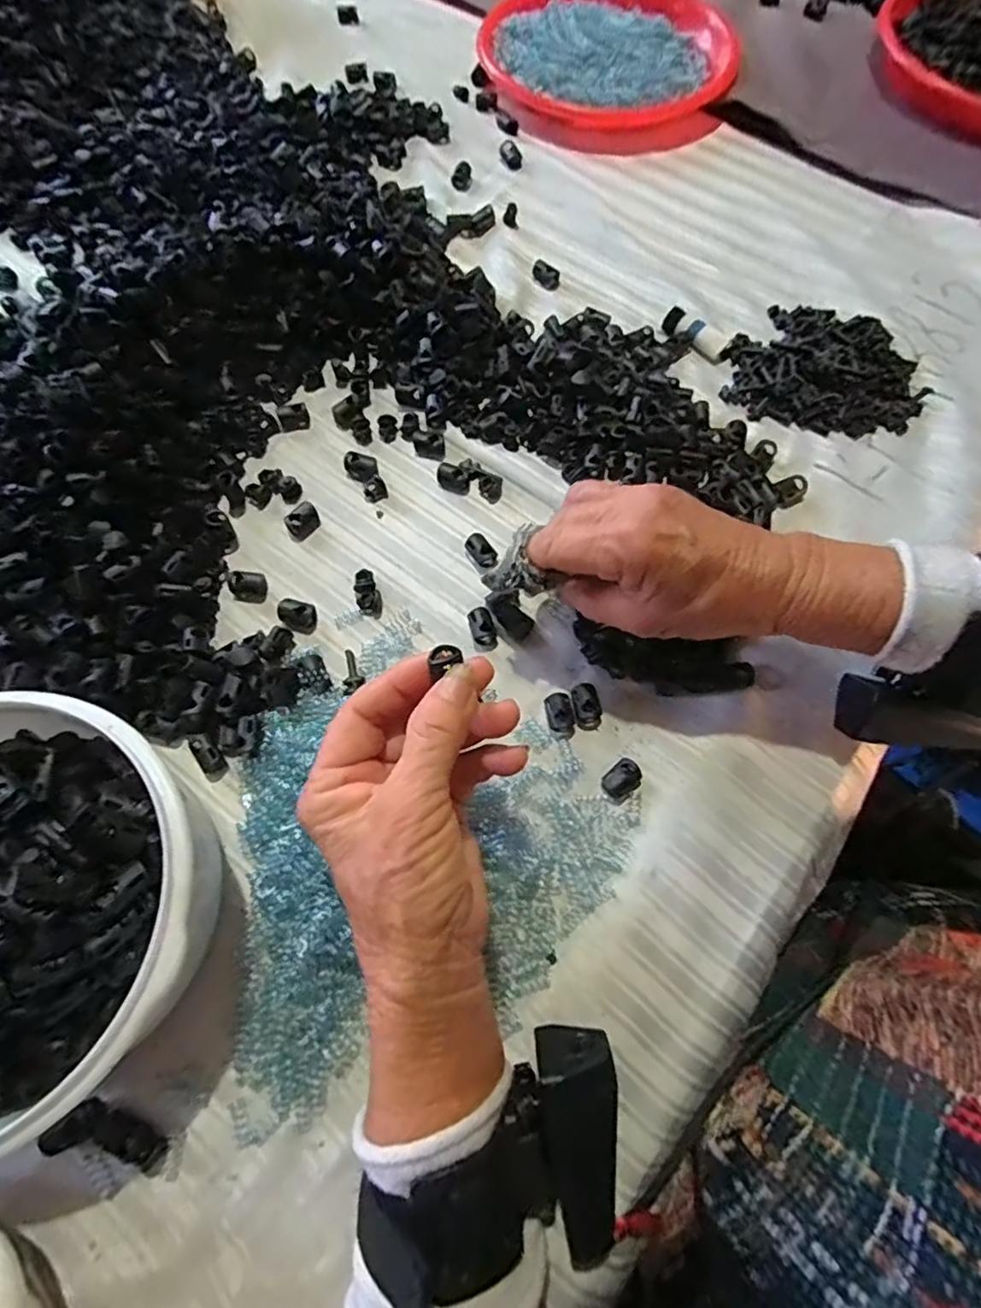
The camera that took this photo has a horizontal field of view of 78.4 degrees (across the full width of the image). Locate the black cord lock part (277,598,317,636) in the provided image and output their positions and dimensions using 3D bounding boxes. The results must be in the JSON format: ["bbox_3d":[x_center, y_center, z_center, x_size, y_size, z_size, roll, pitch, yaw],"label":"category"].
[{"bbox_3d":[-0.109,-0.022,0.341,0.021,0.009,0.017,16,70,6],"label":"black cord lock part"}]

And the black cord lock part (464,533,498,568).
[{"bbox_3d":[-0.005,-0.061,0.361,0.014,0.008,0.023,-30,72,-11],"label":"black cord lock part"}]

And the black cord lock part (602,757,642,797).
[{"bbox_3d":[0.068,0.065,0.311,0.020,0.007,0.015,-40,74,-14],"label":"black cord lock part"}]

